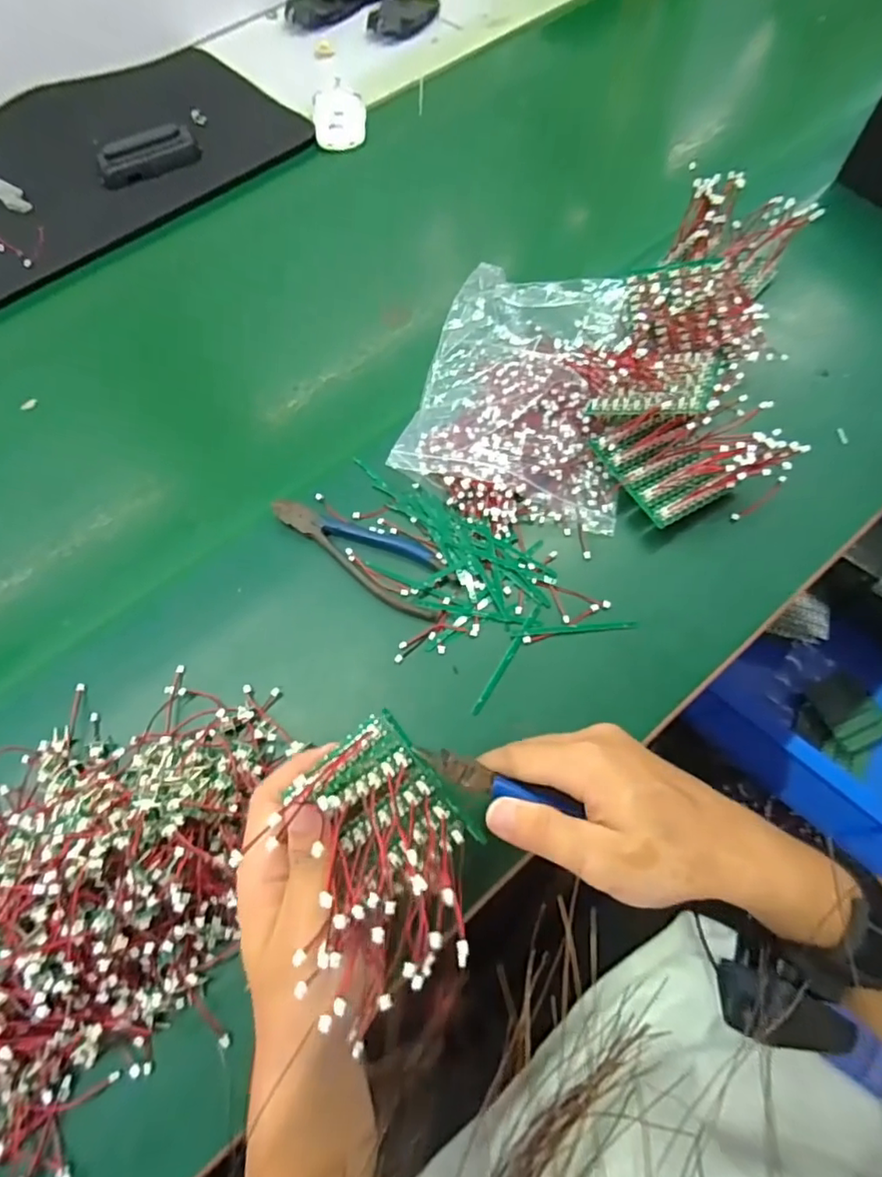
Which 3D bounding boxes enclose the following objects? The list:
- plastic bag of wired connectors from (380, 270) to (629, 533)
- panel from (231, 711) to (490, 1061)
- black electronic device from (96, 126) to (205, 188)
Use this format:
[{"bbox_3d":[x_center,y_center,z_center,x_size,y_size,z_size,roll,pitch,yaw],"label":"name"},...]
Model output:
[{"bbox_3d":[0.065,-0.166,0.469,0.159,0.029,0.253,8,66,6],"label":"plastic bag of wired connectors"},{"bbox_3d":[-0.032,0.131,0.271,0.100,0.045,0.099,-40,69,-14],"label":"panel"},{"bbox_3d":[-0.319,-0.471,0.632,0.108,0.026,0.042,-29,68,-10],"label":"black electronic device"}]

